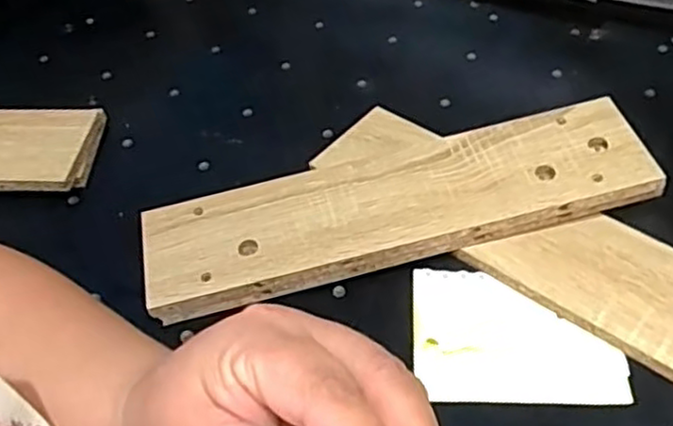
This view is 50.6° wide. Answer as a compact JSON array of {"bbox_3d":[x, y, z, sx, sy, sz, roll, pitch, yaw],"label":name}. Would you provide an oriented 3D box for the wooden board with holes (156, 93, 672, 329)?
[{"bbox_3d":[0.042,-0.004,0.531,0.370,0.018,0.101,-15,53,-2],"label":"wooden board with holes"}]

